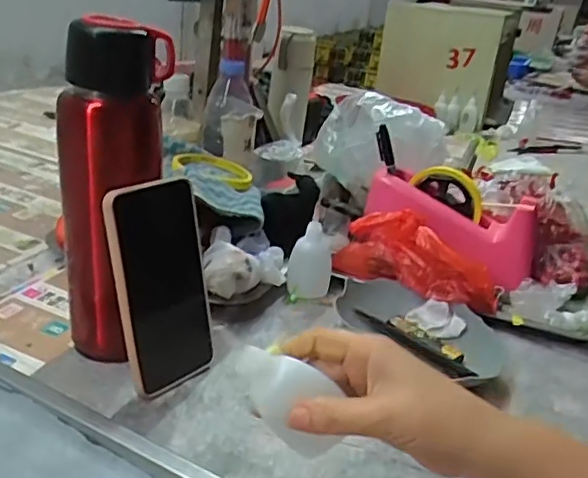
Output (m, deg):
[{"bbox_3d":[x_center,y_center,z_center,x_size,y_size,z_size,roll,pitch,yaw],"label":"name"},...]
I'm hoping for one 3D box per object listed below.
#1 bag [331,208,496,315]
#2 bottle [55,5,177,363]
[{"bbox_3d":[0.123,0.021,0.611,0.171,0.076,0.044,17,27,22],"label":"bag"},{"bbox_3d":[-0.143,-0.032,0.473,0.064,0.260,0.069,17,27,22],"label":"bottle"}]

